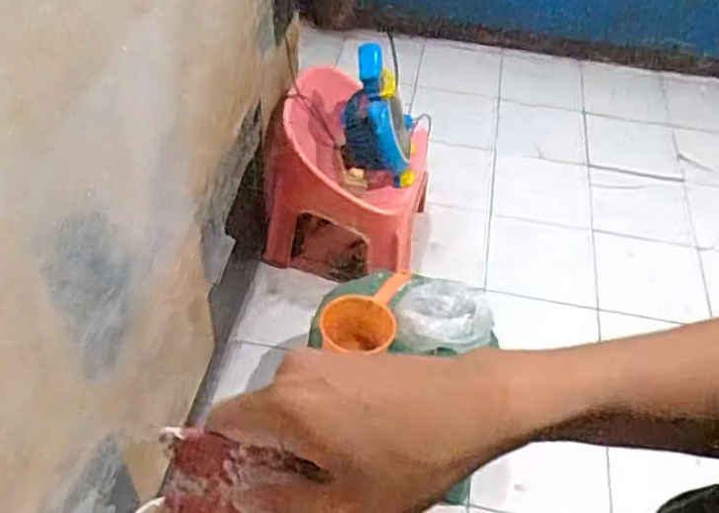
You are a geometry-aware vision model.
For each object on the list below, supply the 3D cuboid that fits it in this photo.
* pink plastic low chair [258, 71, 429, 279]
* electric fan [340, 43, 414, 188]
[{"bbox_3d":[-0.020,-0.215,1.653,0.346,0.384,0.321,10,47,5],"label":"pink plastic low chair"},{"bbox_3d":[0.048,-0.312,1.524,0.170,0.289,0.121,-3,47,-7],"label":"electric fan"}]

